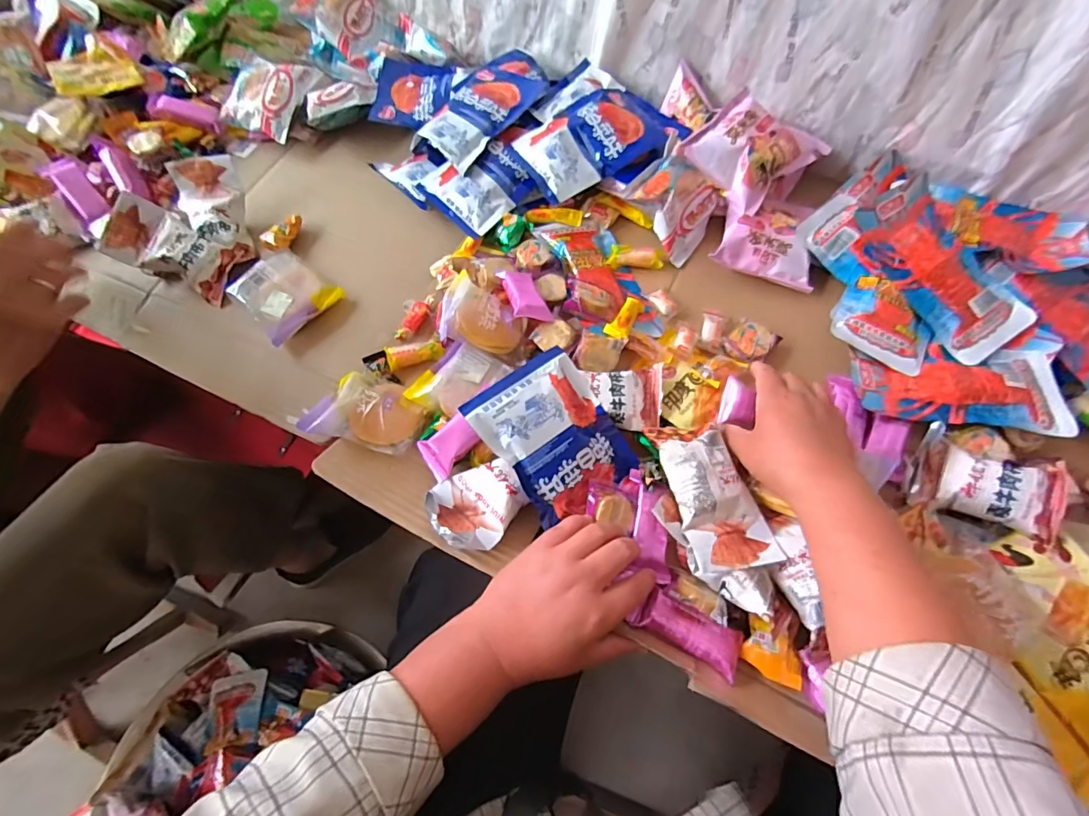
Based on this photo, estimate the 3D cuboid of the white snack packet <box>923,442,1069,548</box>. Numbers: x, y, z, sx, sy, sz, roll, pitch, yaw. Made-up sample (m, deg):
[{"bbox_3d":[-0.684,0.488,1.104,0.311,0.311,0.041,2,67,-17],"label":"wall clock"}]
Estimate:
[{"bbox_3d":[0.394,0.069,0.421,0.092,0.023,0.063,17,70,32],"label":"white snack packet"}]

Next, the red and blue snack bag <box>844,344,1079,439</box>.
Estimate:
[{"bbox_3d":[0.413,-0.026,0.481,0.193,0.015,0.092,7,66,5],"label":"red and blue snack bag"}]

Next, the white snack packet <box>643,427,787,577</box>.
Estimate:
[{"bbox_3d":[0.149,0.075,0.423,0.078,0.032,0.133,-10,65,-3],"label":"white snack packet"}]

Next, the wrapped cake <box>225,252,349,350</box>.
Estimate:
[{"bbox_3d":[-0.313,-0.135,0.572,0.109,0.035,0.097,36,71,17],"label":"wrapped cake"}]

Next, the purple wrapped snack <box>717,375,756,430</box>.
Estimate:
[{"bbox_3d":[0.190,-0.007,0.473,0.028,0.009,0.045,11,86,40],"label":"purple wrapped snack"}]

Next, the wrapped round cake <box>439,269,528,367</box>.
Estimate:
[{"bbox_3d":[-0.061,-0.097,0.508,0.101,0.034,0.075,17,67,9],"label":"wrapped round cake"}]

